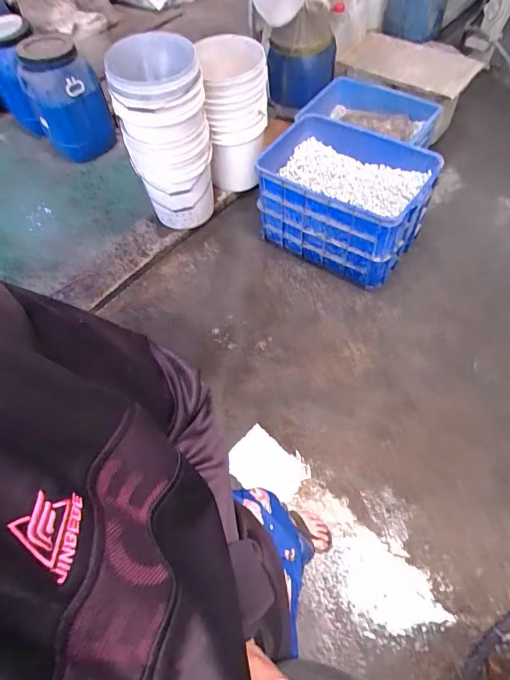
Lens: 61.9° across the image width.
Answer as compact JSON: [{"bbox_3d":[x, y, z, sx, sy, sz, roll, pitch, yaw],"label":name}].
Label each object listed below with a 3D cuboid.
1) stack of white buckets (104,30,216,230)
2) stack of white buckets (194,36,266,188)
[{"bbox_3d":[-0.315,-0.725,1.605,0.310,0.655,0.284,-15,59,-4],"label":"stack of white buckets"},{"bbox_3d":[-0.072,-0.877,1.741,0.255,0.539,0.280,-6,59,1],"label":"stack of white buckets"}]

